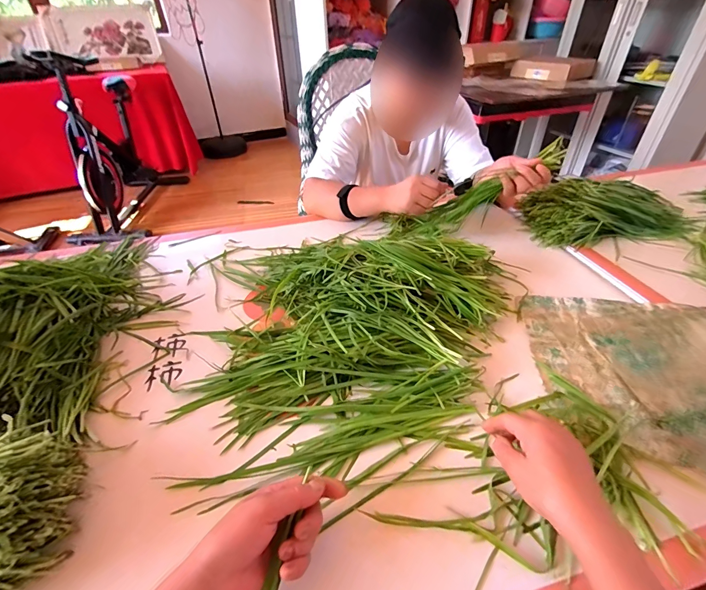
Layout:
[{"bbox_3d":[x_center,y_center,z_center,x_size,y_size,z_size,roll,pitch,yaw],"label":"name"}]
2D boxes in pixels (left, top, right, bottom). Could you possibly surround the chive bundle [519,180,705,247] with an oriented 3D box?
[{"bbox_3d":[0.561,-0.192,0.742,0.366,0.094,0.167,-1,40,1],"label":"chive bundle"}]

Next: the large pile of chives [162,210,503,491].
[{"bbox_3d":[0.023,0.025,0.529,0.464,0.076,0.406,-5,40,-4],"label":"large pile of chives"}]

